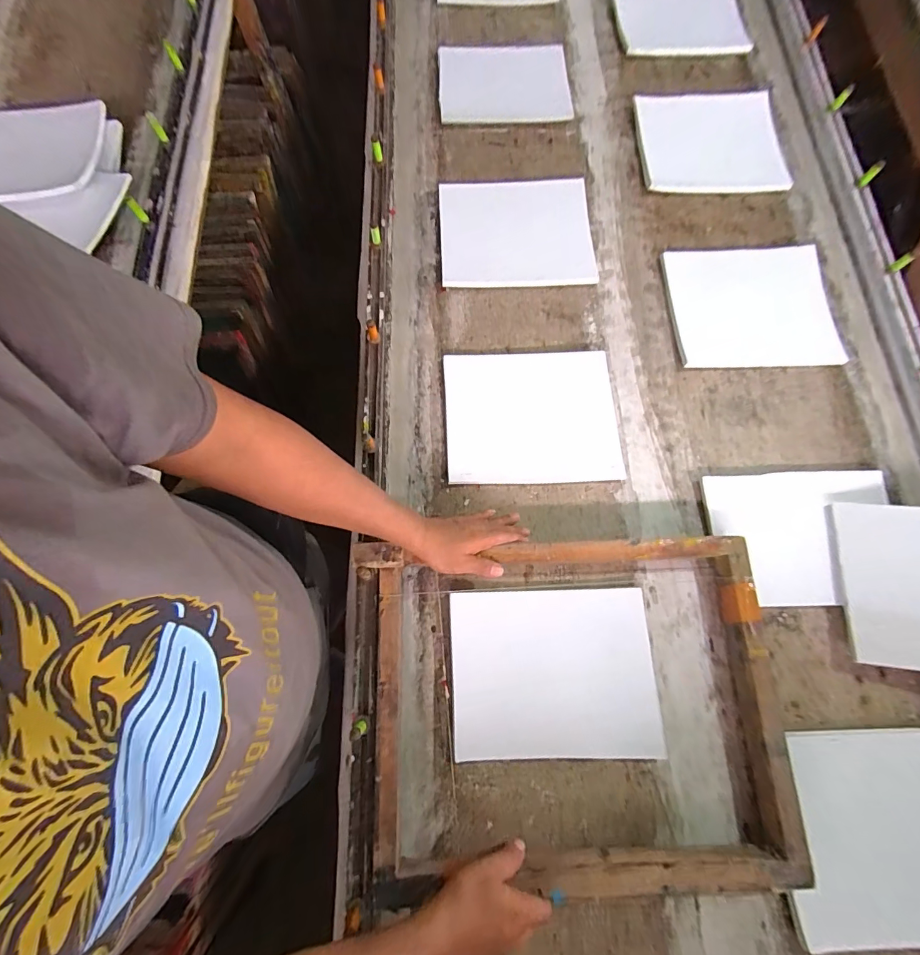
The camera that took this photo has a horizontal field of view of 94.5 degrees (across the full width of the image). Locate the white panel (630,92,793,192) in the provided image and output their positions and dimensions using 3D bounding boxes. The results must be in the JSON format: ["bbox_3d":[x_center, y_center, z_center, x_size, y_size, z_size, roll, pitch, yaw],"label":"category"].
[{"bbox_3d":[0.491,-0.667,0.840,0.277,0.015,0.245,-1,75,-1],"label":"white panel"}]

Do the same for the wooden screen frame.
[{"bbox_3d":[0.144,0.289,0.539,0.517,0.059,0.412,-1,76,-2],"label":"wooden screen frame"}]

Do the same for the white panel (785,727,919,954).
[{"bbox_3d":[0.528,0.445,0.535,0.247,0.016,0.217,-5,67,5],"label":"white panel"}]

